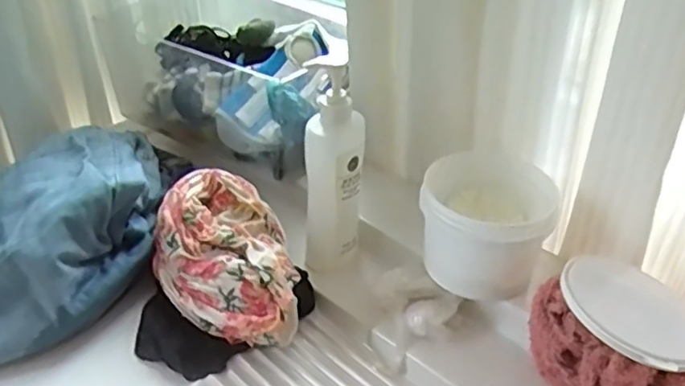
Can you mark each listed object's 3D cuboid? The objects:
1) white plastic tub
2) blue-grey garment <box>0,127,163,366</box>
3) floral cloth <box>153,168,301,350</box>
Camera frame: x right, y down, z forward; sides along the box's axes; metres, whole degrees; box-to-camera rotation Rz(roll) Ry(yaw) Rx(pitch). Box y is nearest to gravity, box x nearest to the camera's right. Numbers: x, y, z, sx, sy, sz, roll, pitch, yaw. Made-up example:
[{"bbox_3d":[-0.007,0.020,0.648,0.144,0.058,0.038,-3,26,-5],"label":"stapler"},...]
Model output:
[{"bbox_3d":[0.144,0.031,0.615,0.124,0.092,0.114,0,36,0],"label":"white plastic tub"},{"bbox_3d":[-0.303,0.016,0.683,0.201,0.104,0.342,-5,36,-6],"label":"blue-grey garment"},{"bbox_3d":[-0.116,0.060,0.617,0.127,0.073,0.193,-12,38,-16],"label":"floral cloth"}]

